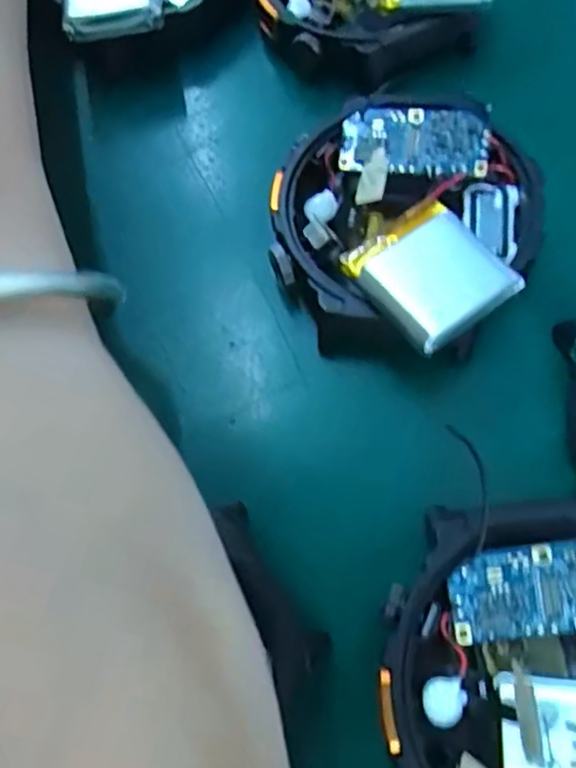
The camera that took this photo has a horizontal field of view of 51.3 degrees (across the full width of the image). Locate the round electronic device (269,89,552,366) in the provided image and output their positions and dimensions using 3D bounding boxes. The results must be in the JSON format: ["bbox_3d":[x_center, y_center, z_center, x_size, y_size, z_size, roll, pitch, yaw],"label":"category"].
[{"bbox_3d":[0.020,-0.031,0.108,0.047,0.013,0.049,-1,69,2],"label":"round electronic device"}]

